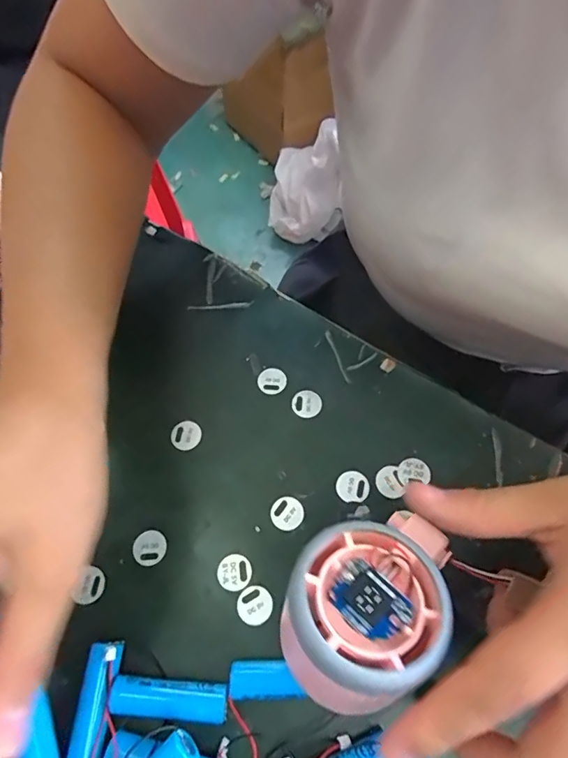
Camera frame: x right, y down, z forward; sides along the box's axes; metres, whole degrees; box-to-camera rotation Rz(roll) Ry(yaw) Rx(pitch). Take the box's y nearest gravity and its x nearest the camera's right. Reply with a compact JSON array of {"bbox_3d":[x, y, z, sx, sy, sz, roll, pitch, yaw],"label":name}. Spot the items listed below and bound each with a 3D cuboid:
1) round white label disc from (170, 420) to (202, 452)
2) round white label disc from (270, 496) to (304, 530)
[{"bbox_3d":[-0.055,0.031,0.262,0.017,0.004,0.016,-1,63,3],"label":"round white label disc"},{"bbox_3d":[0.002,0.068,0.239,0.016,0.004,0.016,-1,63,3],"label":"round white label disc"}]

